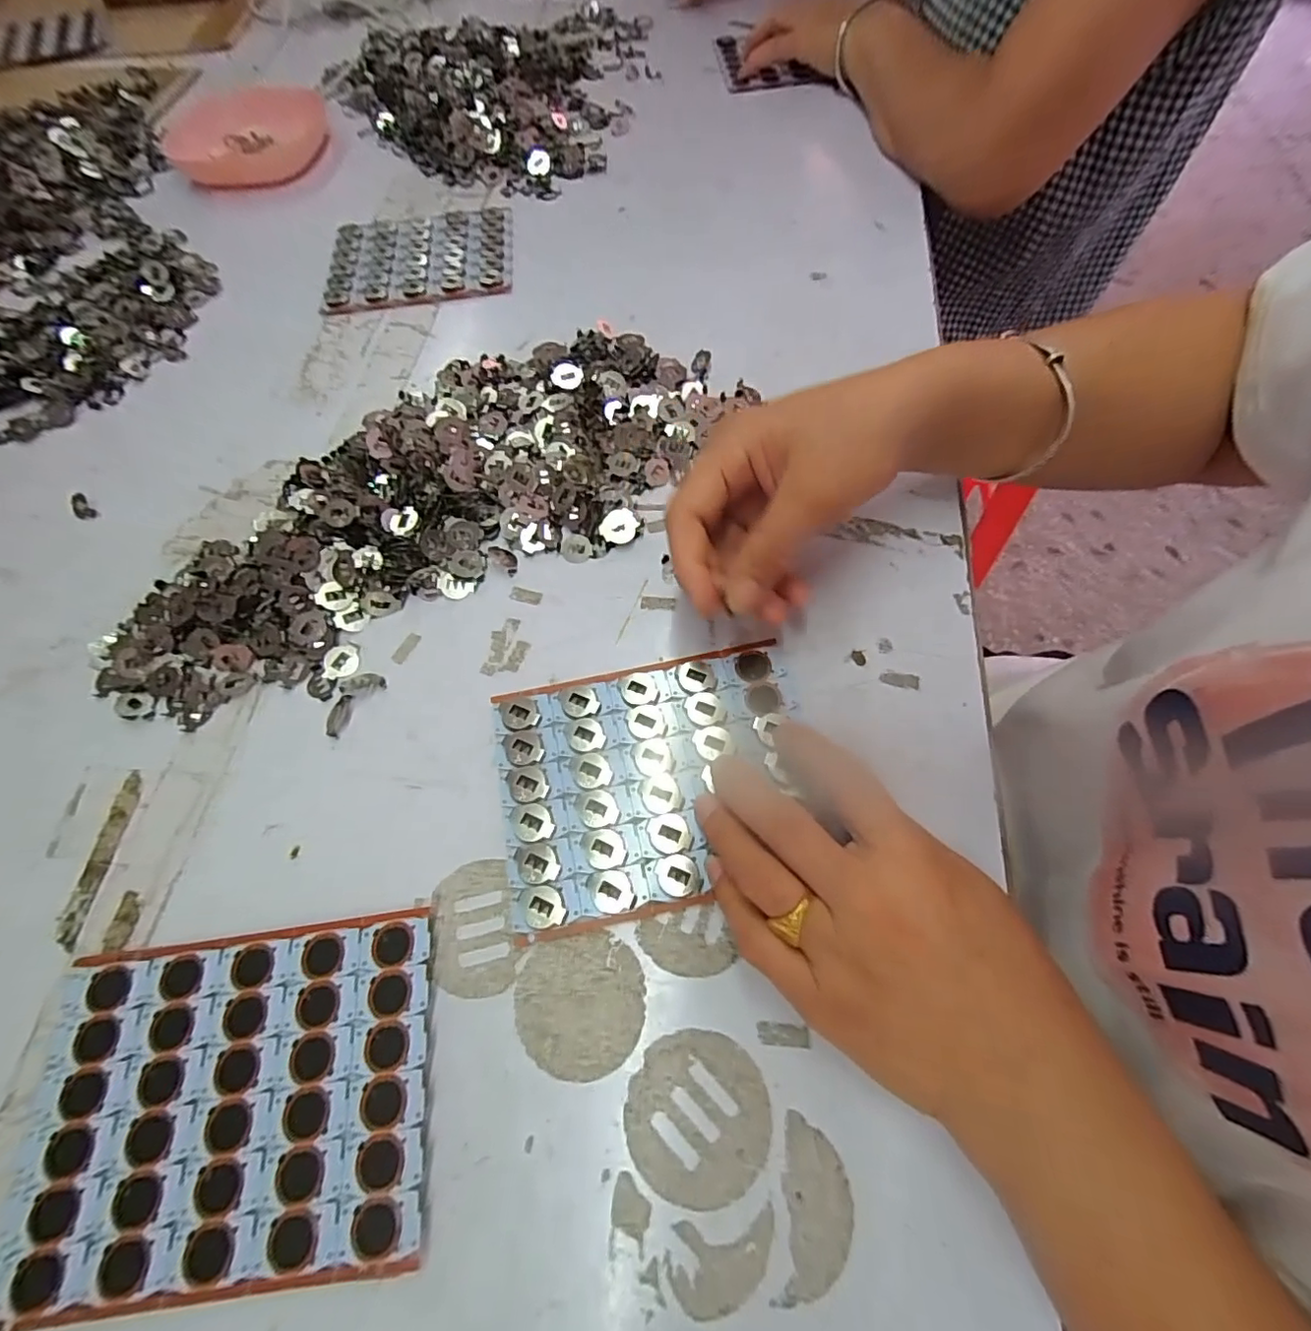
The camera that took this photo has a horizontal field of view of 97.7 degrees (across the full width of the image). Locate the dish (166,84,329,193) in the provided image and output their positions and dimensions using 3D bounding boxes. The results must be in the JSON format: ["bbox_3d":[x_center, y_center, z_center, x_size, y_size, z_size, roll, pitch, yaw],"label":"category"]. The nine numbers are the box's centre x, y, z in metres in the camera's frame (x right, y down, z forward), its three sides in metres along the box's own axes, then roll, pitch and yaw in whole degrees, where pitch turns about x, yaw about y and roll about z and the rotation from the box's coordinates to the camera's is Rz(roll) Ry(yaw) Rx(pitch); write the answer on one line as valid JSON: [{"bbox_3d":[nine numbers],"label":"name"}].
[{"bbox_3d":[-0.387,-0.503,0.545,0.146,0.024,0.132,-21,65,-7],"label":"dish"}]

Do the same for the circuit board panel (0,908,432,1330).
[{"bbox_3d":[-0.169,0.170,0.227,0.157,0.010,0.116,-8,64,0],"label":"circuit board panel"}]

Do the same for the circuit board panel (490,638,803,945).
[{"bbox_3d":[-0.003,0.053,0.271,0.141,0.006,0.114,-12,65,-2],"label":"circuit board panel"}]

